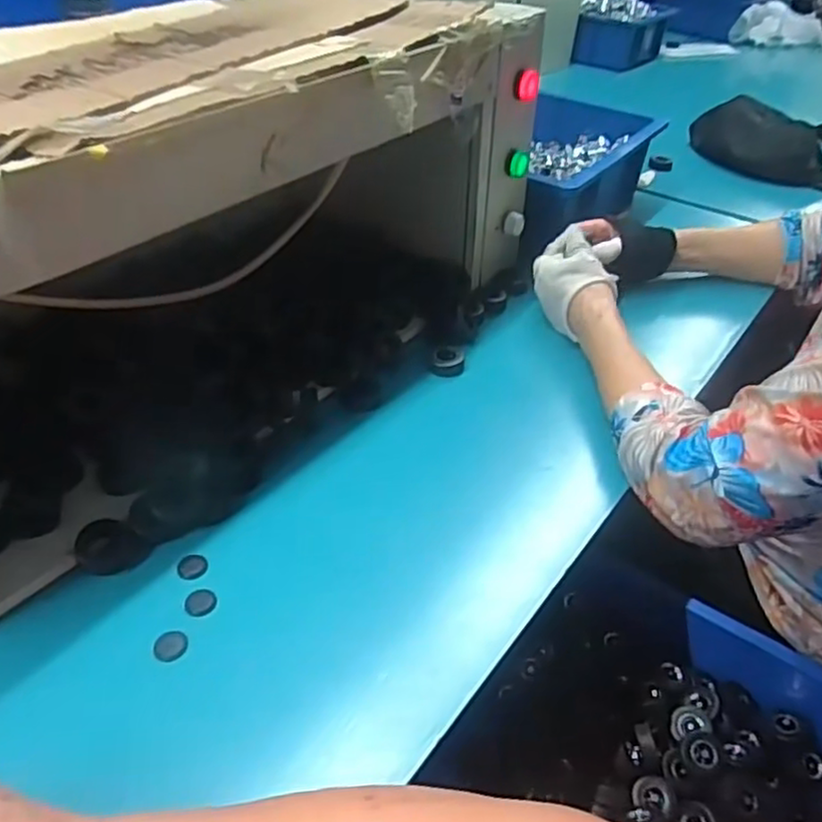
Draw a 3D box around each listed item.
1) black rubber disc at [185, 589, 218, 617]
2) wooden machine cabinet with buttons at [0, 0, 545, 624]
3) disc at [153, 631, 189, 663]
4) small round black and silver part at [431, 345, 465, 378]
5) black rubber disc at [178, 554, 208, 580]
[{"bbox_3d":[-0.144,0.131,0.473,0.021,0.004,0.021,3,40,-3],"label":"black rubber disc"},{"bbox_3d":[-0.185,-0.181,0.618,0.335,0.279,0.665,28,45,24],"label":"wooden machine cabinet with buttons"},{"bbox_3d":[-0.155,0.152,0.446,0.021,0.006,0.020,3,40,-3],"label":"disc"},{"bbox_3d":[0.038,-0.050,0.695,0.032,0.016,0.032,3,40,-3],"label":"small round black and silver part"},{"bbox_3d":[-0.158,0.113,0.500,0.021,0.007,0.018,-11,43,-19],"label":"black rubber disc"}]

